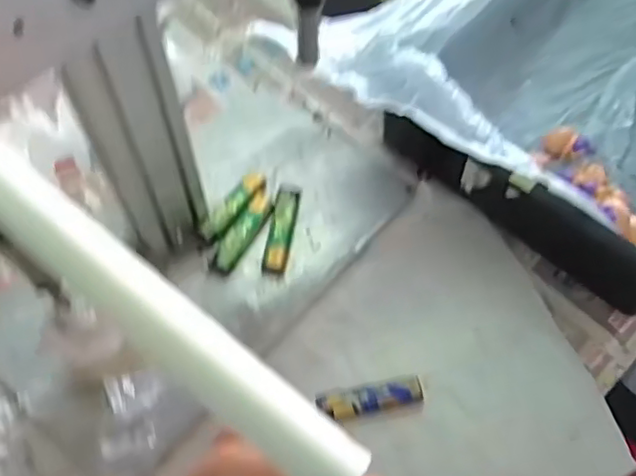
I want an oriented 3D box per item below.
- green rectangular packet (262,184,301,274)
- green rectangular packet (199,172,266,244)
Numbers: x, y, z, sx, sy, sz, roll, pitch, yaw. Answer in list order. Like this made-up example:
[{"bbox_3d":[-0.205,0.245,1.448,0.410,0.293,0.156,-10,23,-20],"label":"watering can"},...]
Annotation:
[{"bbox_3d":[-0.031,-0.008,0.532,0.021,0.016,0.082,7,60,3],"label":"green rectangular packet"},{"bbox_3d":[-0.074,-0.028,0.539,0.020,0.012,0.079,30,63,15],"label":"green rectangular packet"}]

